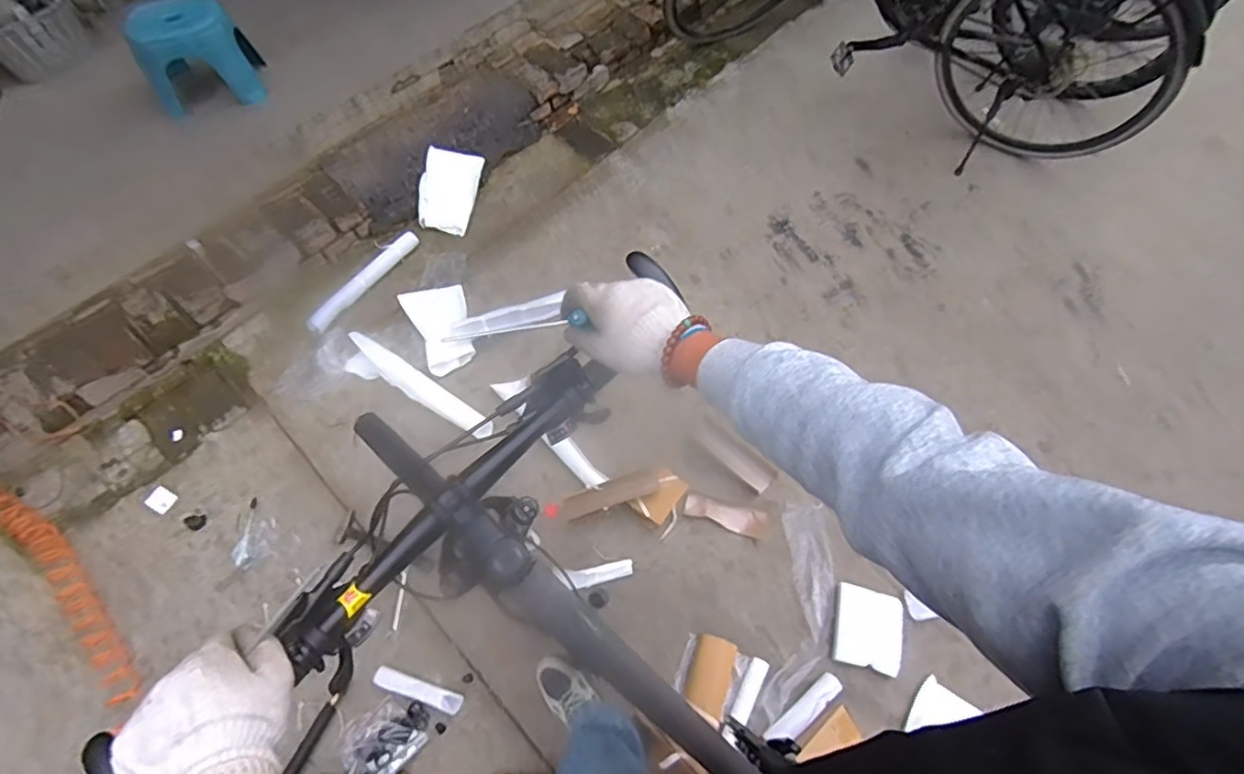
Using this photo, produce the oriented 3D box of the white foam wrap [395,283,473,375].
[{"bbox_3d":[-0.558,-0.192,1.904,0.190,0.059,0.324,-21,61,-9],"label":"white foam wrap"}]

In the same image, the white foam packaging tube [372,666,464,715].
[{"bbox_3d":[-0.472,0.699,1.425,0.215,0.028,0.044,14,61,11],"label":"white foam packaging tube"}]

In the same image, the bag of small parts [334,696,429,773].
[{"bbox_3d":[-0.528,0.785,1.371,0.189,0.028,0.145,-33,63,-15],"label":"bag of small parts"}]

